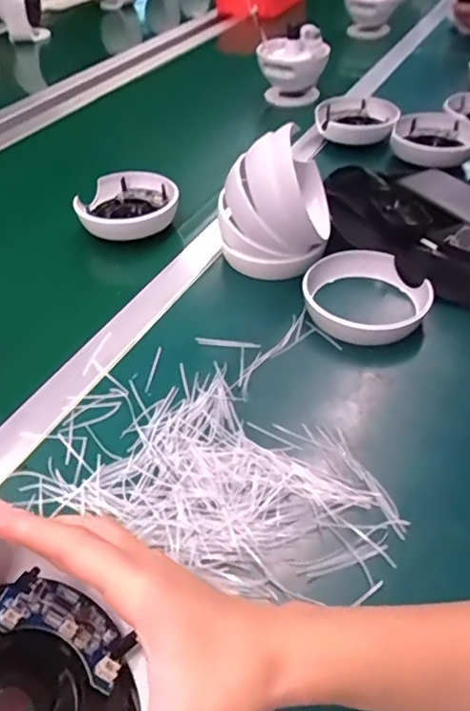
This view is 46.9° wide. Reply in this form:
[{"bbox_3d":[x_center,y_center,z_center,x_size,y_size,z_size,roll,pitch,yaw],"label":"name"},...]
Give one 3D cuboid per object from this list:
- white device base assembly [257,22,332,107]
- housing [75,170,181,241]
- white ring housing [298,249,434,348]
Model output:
[{"bbox_3d":[0.095,-0.477,0.907,0.115,0.110,0.099,1,45,5],"label":"white device base assembly"},{"bbox_3d":[-0.128,-0.177,0.635,0.105,0.034,0.112,-1,43,1],"label":"housing"},{"bbox_3d":[0.124,-0.056,0.514,0.117,0.030,0.107,4,43,7],"label":"white ring housing"}]

